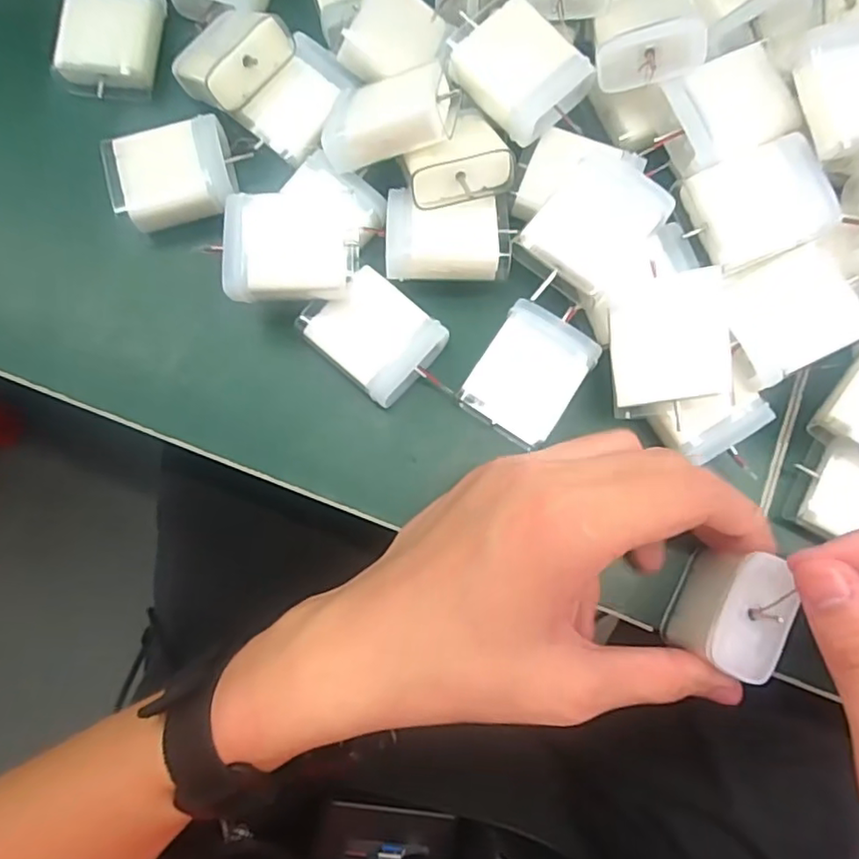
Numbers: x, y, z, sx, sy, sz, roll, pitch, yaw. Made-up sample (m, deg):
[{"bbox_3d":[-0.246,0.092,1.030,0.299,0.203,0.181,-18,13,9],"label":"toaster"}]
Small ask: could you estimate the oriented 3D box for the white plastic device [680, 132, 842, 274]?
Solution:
[{"bbox_3d":[0.131,-0.090,0.241,0.047,0.016,0.042,-23,80,-4],"label":"white plastic device"}]

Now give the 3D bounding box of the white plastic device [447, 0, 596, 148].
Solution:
[{"bbox_3d":[0.037,-0.148,0.251,0.040,0.015,0.050,-43,82,-7],"label":"white plastic device"}]

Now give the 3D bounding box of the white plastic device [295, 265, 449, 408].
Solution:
[{"bbox_3d":[-0.024,-0.040,0.255,0.052,0.014,0.041,42,82,7],"label":"white plastic device"}]

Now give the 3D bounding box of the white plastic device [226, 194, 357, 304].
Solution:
[{"bbox_3d":[-0.055,-0.073,0.245,0.050,0.020,0.043,-2,79,0],"label":"white plastic device"}]

